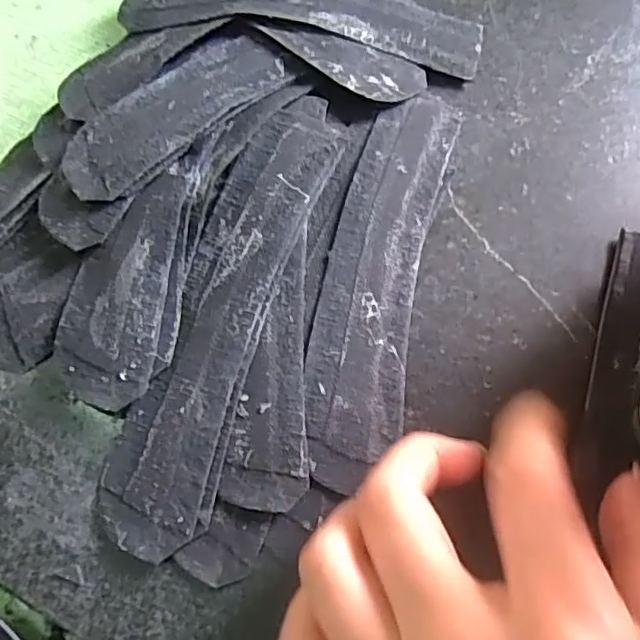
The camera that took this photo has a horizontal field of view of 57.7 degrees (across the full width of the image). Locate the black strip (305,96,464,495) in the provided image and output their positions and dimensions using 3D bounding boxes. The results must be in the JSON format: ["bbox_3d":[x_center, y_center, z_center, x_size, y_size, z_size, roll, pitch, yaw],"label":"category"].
[{"bbox_3d":[0.022,-0.021,0.217,0.036,0.005,0.161,12,68,8],"label":"black strip"}]

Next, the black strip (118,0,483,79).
[{"bbox_3d":[-0.008,-0.139,0.266,0.161,0.023,0.041,7,67,6],"label":"black strip"}]

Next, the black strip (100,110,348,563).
[{"bbox_3d":[-0.032,-0.005,0.210,0.037,0.005,0.169,17,69,10],"label":"black strip"}]

